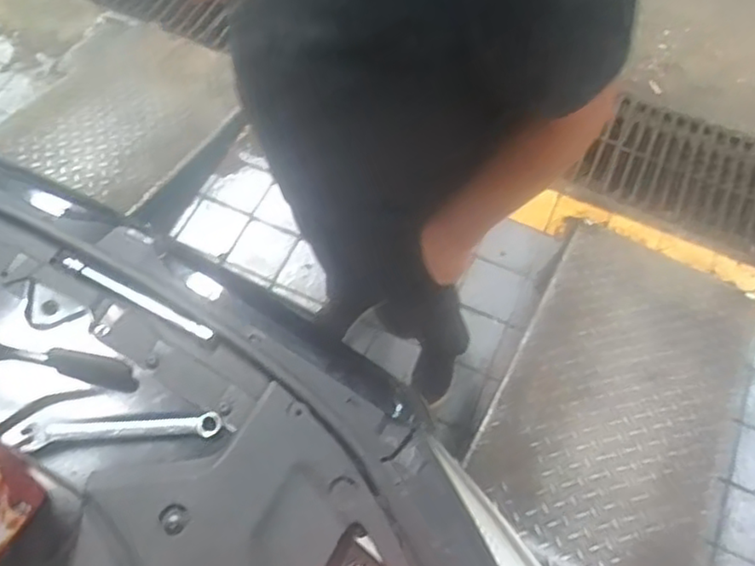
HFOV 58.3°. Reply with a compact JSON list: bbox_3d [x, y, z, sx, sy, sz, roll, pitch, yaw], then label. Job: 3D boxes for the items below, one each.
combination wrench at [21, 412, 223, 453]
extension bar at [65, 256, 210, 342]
[{"bbox_3d":[-0.268,0.152,0.712,0.197,0.008,0.030,-5,64,-4],"label":"combination wrench"},{"bbox_3d":[-0.285,0.016,0.799,0.208,0.017,0.017,27,65,11],"label":"extension bar"}]

